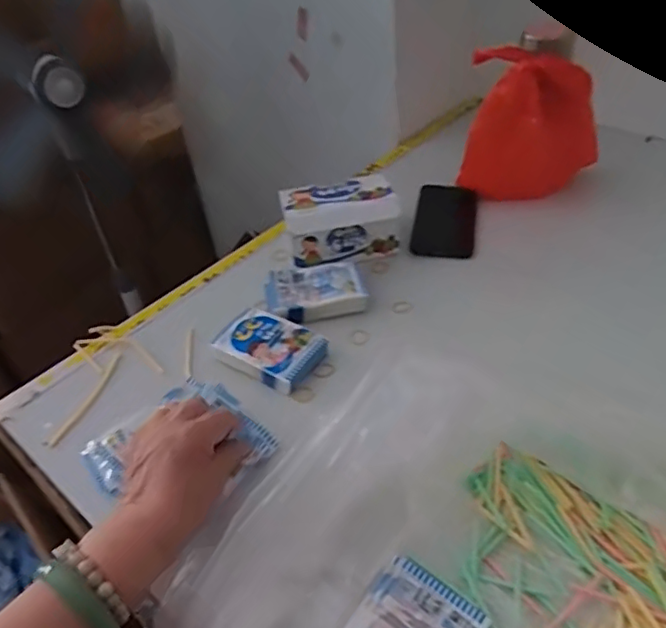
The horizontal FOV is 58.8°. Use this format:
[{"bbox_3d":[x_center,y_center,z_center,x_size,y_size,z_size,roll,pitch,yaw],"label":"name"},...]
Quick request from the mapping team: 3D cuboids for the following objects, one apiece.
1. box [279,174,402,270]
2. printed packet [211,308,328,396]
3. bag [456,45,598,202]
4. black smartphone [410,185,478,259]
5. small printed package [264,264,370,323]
[{"bbox_3d":[0.008,-0.114,0.721,0.131,0.073,0.090,-13,42,-7],"label":"box"},{"bbox_3d":[-0.065,0.035,0.605,0.102,0.022,0.075,25,51,31],"label":"printed packet"},{"bbox_3d":[0.254,-0.237,0.754,0.164,0.173,0.093,10,44,18],"label":"bag"},{"bbox_3d":[0.149,-0.124,0.780,0.078,0.012,0.152,4,43,13],"label":"black smartphone"},{"bbox_3d":[-0.020,-0.028,0.669,0.108,0.025,0.071,-11,42,-5],"label":"small printed package"}]

